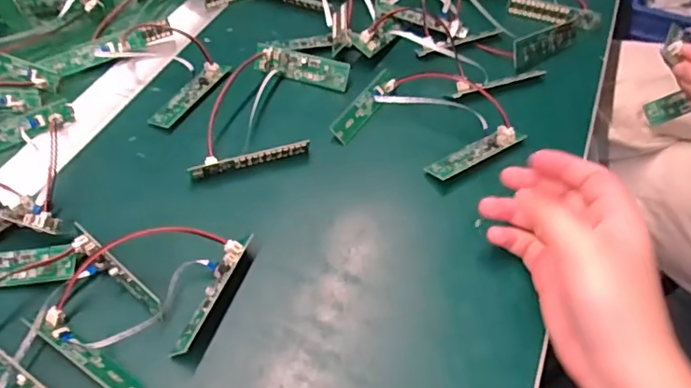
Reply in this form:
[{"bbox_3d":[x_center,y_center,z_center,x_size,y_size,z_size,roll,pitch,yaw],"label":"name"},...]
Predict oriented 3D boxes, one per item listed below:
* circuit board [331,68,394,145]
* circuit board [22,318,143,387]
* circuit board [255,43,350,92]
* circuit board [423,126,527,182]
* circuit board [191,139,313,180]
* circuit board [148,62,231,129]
[{"bbox_3d":[0.016,-0.072,0.440,0.017,0.004,0.080,37,63,5],"label":"circuit board"},{"bbox_3d":[-0.147,0.091,0.307,0.079,0.004,0.014,27,28,18],"label":"circuit board"},{"bbox_3d":[-0.037,-0.109,0.466,0.083,0.025,0.011,18,13,12],"label":"circuit board"},{"bbox_3d":[0.098,-0.031,0.410,0.080,0.012,0.021,-27,55,-20],"label":"circuit board"},{"bbox_3d":[-0.070,-0.026,0.403,0.088,0.013,0.013,-15,52,-11],"label":"circuit board"},{"bbox_3d":[-0.127,-0.084,0.449,0.016,0.014,0.082,25,55,19],"label":"circuit board"}]

